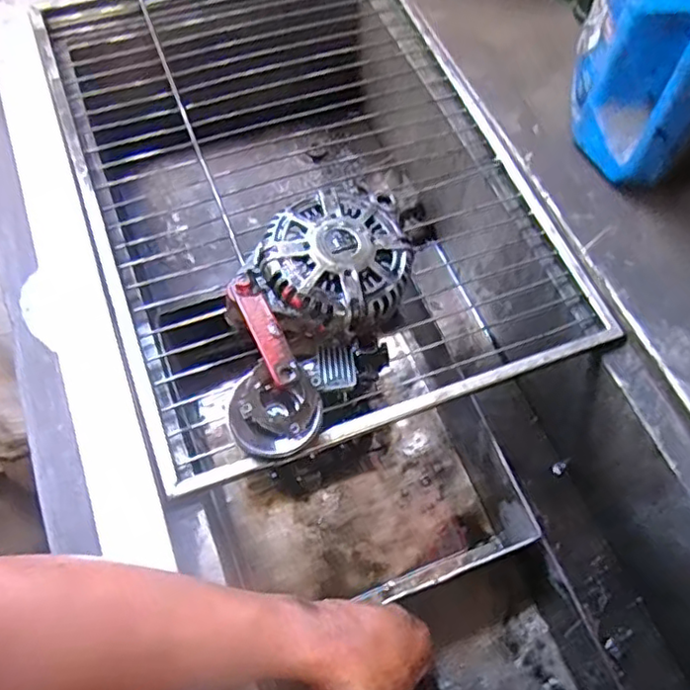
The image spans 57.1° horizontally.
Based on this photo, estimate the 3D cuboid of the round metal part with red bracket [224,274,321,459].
[{"bbox_3d":[-0.067,0.017,0.524,0.076,0.048,0.148,-15,88,-8],"label":"round metal part with red bracket"}]

